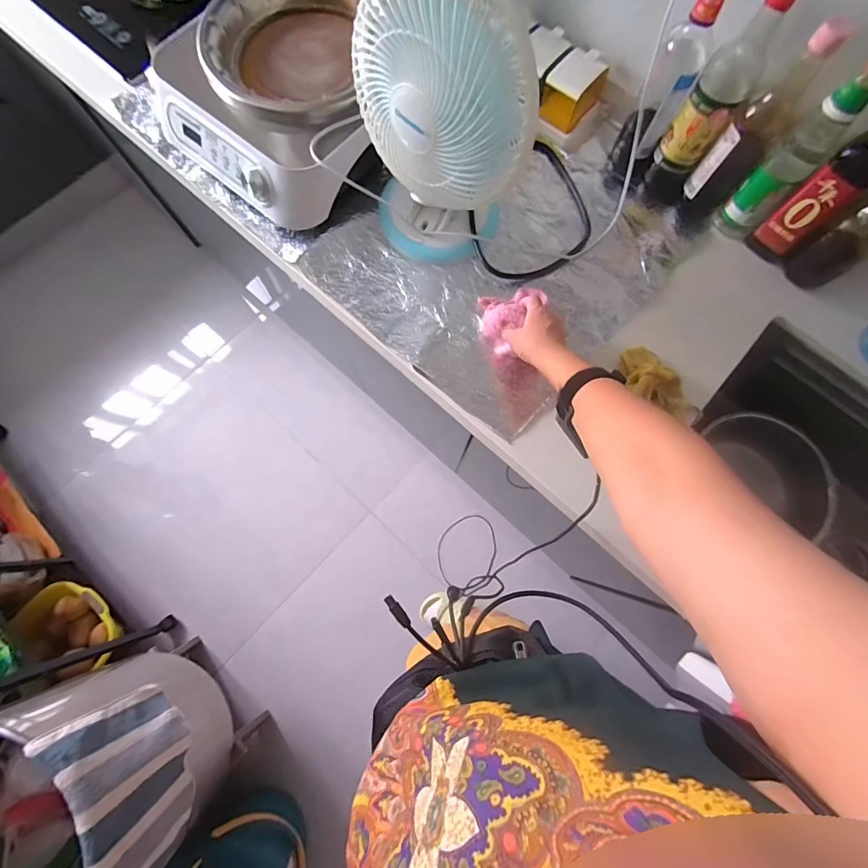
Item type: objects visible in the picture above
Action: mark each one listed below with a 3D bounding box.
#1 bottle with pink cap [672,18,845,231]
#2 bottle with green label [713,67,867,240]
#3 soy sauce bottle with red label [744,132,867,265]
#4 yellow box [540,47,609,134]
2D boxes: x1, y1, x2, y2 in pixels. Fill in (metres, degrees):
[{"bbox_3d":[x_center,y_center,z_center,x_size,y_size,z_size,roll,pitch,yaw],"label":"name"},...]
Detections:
[{"bbox_3d":[0.442,-0.410,0.570,0.071,0.272,0.091,40,79,7],"label":"bottle with pink cap"},{"bbox_3d":[0.494,-0.374,0.538,0.061,0.264,0.059,-44,82,-10],"label":"bottle with green label"},{"bbox_3d":[0.545,-0.334,0.532,0.055,0.250,0.064,-30,80,-8],"label":"soy sauce bottle with red label"},{"bbox_3d":[0.227,-0.566,0.666,0.072,0.067,0.086,42,80,7],"label":"yellow box"}]

